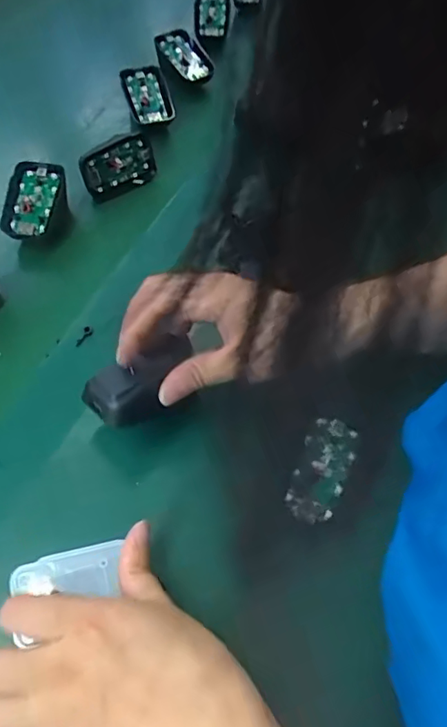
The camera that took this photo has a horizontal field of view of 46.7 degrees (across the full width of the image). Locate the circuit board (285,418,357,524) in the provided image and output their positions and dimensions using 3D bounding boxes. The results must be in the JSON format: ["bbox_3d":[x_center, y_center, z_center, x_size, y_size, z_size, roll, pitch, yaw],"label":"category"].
[{"bbox_3d":[0.061,0.065,0.317,0.030,0.004,0.063,22,76,11],"label":"circuit board"}]

